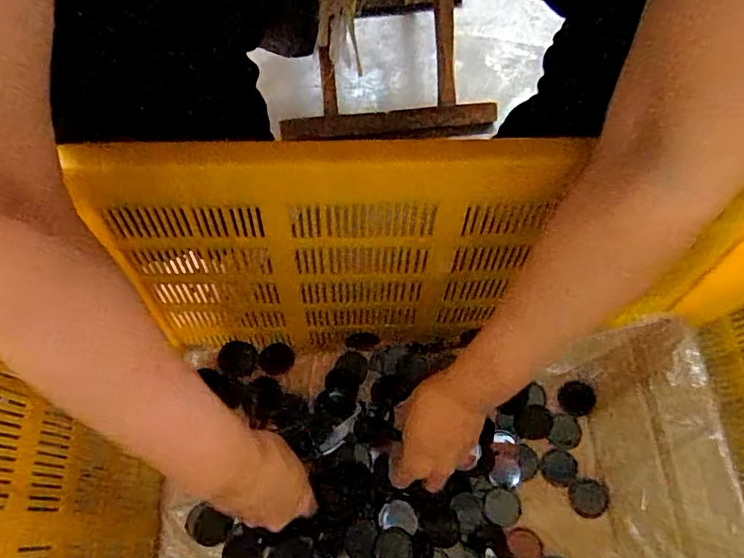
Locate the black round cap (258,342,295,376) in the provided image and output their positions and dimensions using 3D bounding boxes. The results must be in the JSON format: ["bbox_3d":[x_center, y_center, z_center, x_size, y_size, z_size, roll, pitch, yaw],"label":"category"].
[{"bbox_3d":[-0.099,0.083,0.547,0.035,0.004,0.033,1,64,-2],"label":"black round cap"}]

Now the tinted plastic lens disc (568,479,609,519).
[{"bbox_3d":[0.208,0.212,0.508,0.034,0.004,0.034,-6,70,17],"label":"tinted plastic lens disc"}]

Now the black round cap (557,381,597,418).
[{"bbox_3d":[0.208,0.122,0.536,0.035,0.004,0.035,-10,66,22],"label":"black round cap"}]

